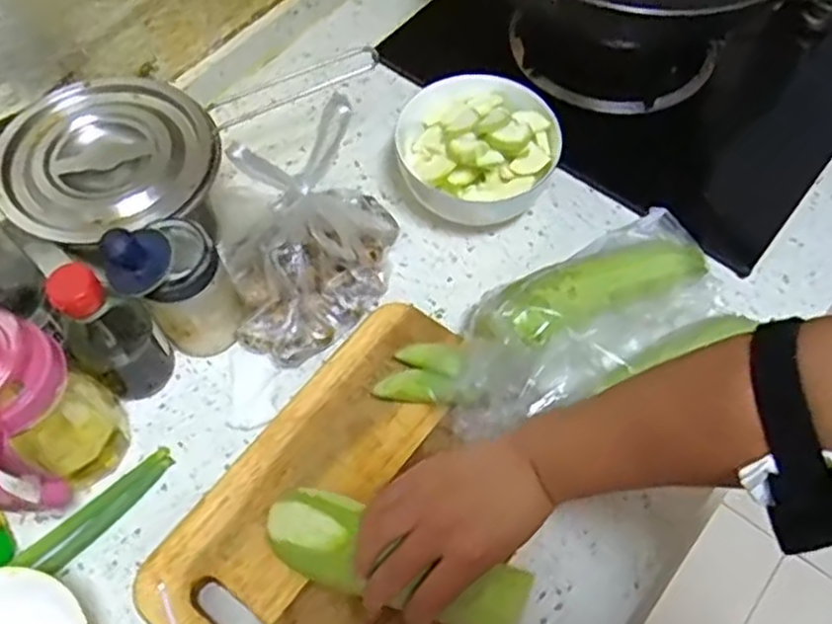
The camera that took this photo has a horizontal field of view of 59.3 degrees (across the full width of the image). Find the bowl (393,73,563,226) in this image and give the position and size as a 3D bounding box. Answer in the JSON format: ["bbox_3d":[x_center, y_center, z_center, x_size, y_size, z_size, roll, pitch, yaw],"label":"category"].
[{"bbox_3d":[0.054,-0.143,0.667,0.136,0.088,0.122,-7,61,-3],"label":"bowl"}]

